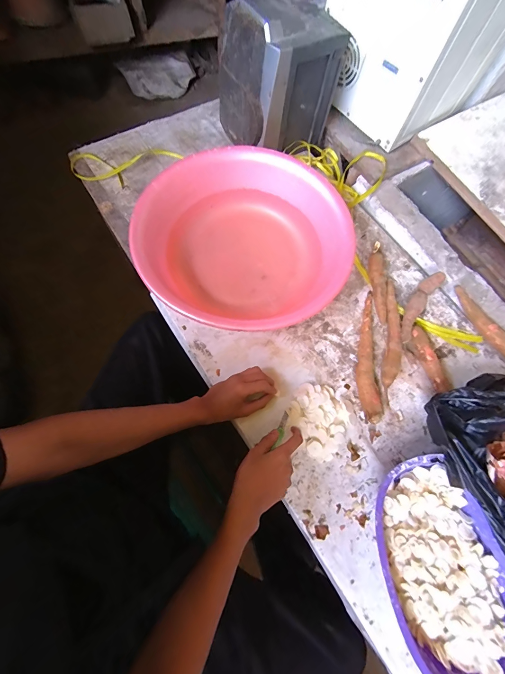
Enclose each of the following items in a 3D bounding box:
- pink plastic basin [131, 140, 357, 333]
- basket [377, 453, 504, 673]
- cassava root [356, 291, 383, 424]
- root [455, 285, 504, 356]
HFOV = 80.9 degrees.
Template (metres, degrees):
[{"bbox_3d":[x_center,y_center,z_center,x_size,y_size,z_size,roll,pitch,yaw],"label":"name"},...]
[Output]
[{"bbox_3d":[-0.009,-0.199,0.623,0.408,0.126,0.400,0,71,-1],"label":"pink plastic basin"},{"bbox_3d":[0.294,0.352,0.465,0.208,0.077,0.301,-20,73,-7],"label":"basket"},{"bbox_3d":[0.230,0.032,0.597,0.046,0.039,0.286,6,71,-3],"label":"cassava root"},{"bbox_3d":[0.499,-0.025,0.633,0.041,0.026,0.193,-32,75,-11],"label":"root"}]

